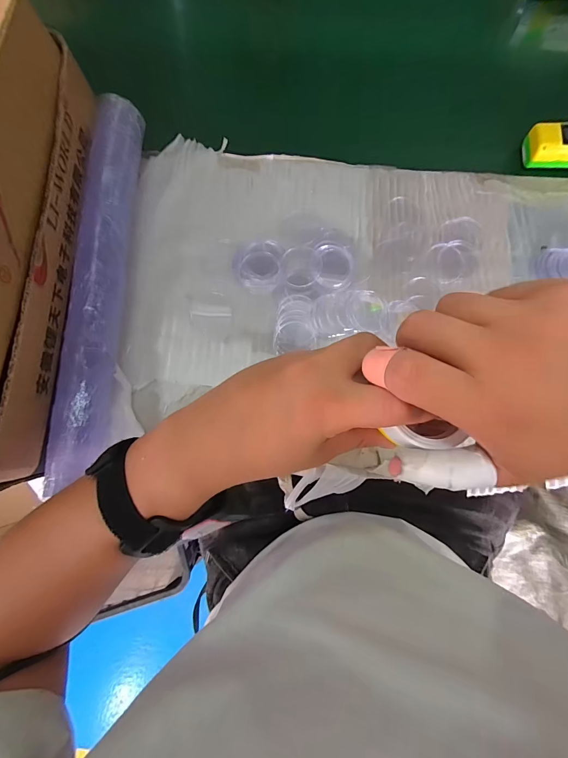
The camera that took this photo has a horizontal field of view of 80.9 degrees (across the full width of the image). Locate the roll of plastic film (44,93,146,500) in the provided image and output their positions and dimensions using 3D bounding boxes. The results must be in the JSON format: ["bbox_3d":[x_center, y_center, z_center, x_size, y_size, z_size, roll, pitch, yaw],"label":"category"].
[{"bbox_3d":[-0.179,-0.093,0.327,0.047,0.043,0.388,2,80,-1],"label":"roll of plastic film"}]

